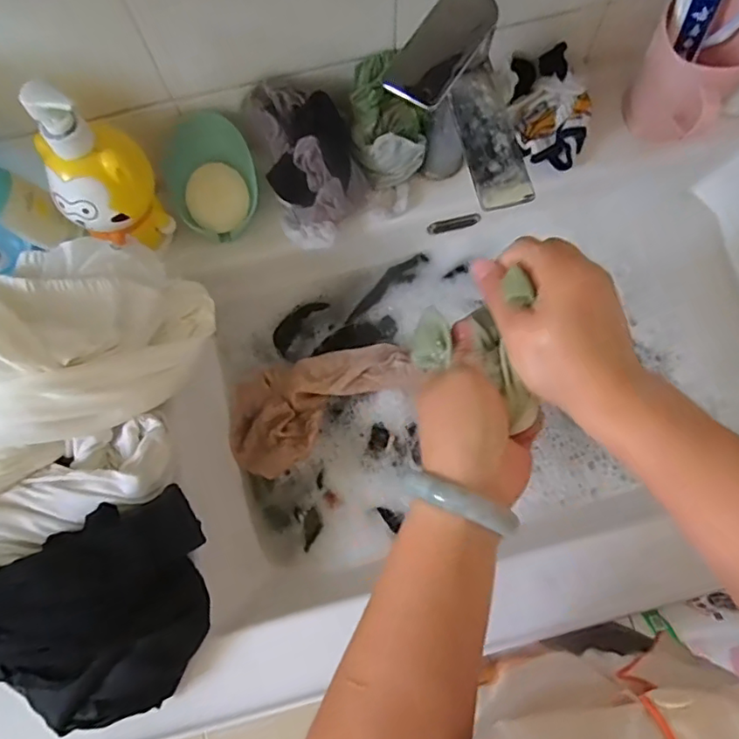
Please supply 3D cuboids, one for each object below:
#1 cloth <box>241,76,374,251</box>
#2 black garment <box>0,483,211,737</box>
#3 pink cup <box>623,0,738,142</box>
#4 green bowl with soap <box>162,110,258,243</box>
[{"bbox_3d":[-0.052,-0.188,0.515,0.084,0.085,0.121,-21,73,-6],"label":"cloth"},{"bbox_3d":[-0.202,0.179,0.407,0.161,0.084,0.145,-19,73,-5],"label":"black garment"},{"bbox_3d":[0.301,-0.271,0.529,0.087,0.100,0.094,-35,75,-10],"label":"pink cup"},{"bbox_3d":[-0.150,-0.182,0.538,0.079,0.042,0.109,0,105,-12],"label":"green bowl with soap"}]

